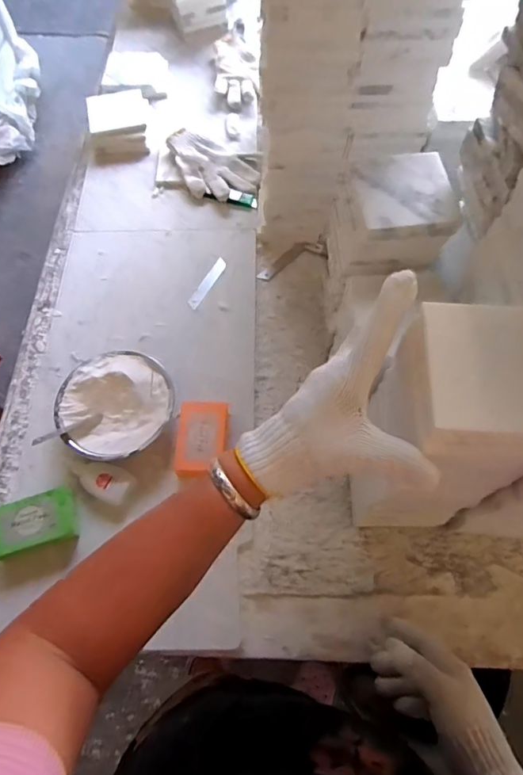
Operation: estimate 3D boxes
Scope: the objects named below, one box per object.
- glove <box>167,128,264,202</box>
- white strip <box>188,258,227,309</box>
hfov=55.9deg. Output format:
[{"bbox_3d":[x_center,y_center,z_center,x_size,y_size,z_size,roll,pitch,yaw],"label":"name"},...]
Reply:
[{"bbox_3d":[-0.085,-0.381,0.855,0.168,0.030,0.122,14,67,8],"label":"glove"},{"bbox_3d":[-0.084,-0.164,0.774,0.020,0.004,0.104,24,66,16],"label":"white strip"}]

